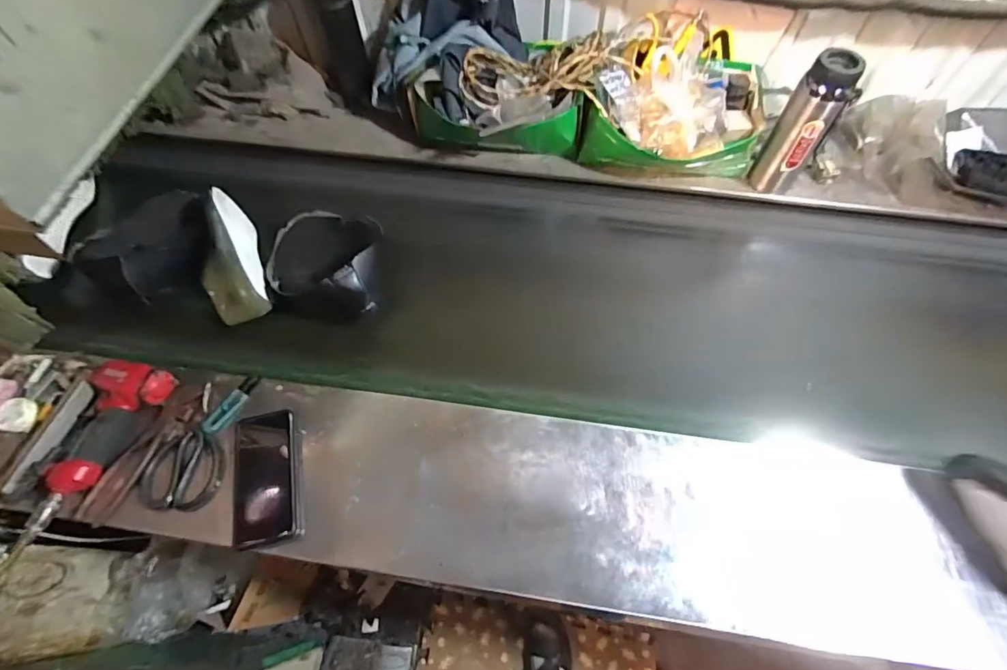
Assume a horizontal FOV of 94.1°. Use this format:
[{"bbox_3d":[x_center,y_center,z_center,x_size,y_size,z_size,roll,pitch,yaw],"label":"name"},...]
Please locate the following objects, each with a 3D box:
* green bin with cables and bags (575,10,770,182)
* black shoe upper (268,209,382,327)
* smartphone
[{"bbox_3d":[0.300,-0.414,0.822,0.314,0.192,0.244,9,63,4],"label":"green bin with cables and bags"},{"bbox_3d":[-0.297,-0.121,0.781,0.184,0.085,0.259,-39,49,-18],"label":"black shoe upper"},{"bbox_3d":[-0.300,0.177,0.596,0.082,0.017,0.163,-11,64,-6],"label":"smartphone"}]

